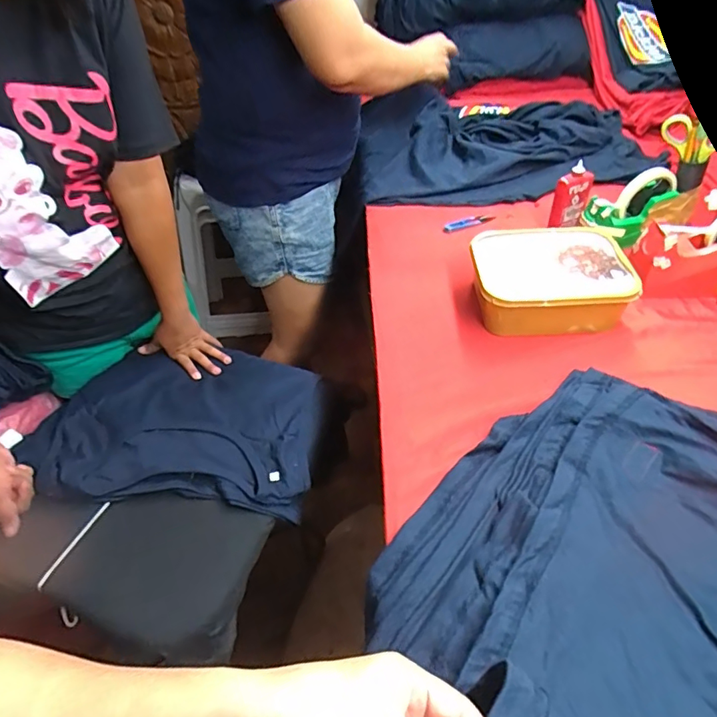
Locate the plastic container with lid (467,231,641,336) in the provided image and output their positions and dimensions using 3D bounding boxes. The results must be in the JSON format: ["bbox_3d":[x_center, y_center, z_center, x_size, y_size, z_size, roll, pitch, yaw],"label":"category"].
[{"bbox_3d":[0.264,-0.111,0.696,0.206,0.075,0.184,2,44,7],"label":"plastic container with lid"}]

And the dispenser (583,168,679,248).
[{"bbox_3d":[0.439,-0.244,0.800,0.141,0.085,0.060,-33,14,9],"label":"dispenser"}]

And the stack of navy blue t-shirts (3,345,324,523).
[{"bbox_3d":[-0.278,0.096,0.805,0.447,0.075,0.311,4,43,0],"label":"stack of navy blue t-shirts"}]

